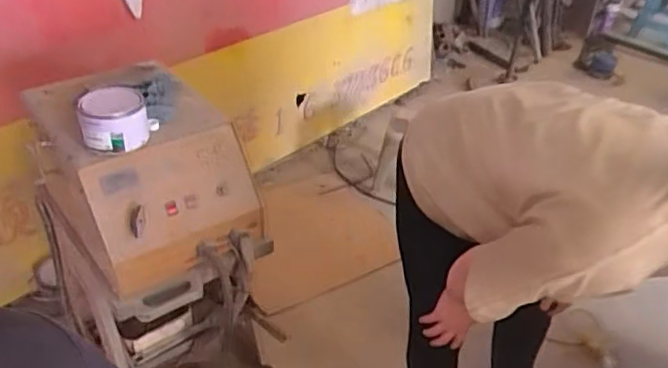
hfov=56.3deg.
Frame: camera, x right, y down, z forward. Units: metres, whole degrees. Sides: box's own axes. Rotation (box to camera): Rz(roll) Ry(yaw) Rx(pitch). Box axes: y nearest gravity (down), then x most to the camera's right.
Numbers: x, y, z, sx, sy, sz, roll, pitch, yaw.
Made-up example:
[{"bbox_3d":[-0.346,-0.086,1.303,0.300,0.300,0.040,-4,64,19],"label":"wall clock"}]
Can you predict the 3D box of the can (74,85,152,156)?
[{"bbox_3d":[-0.465,-0.141,1.327,0.148,0.095,0.140,-13,38,-20],"label":"can"}]

